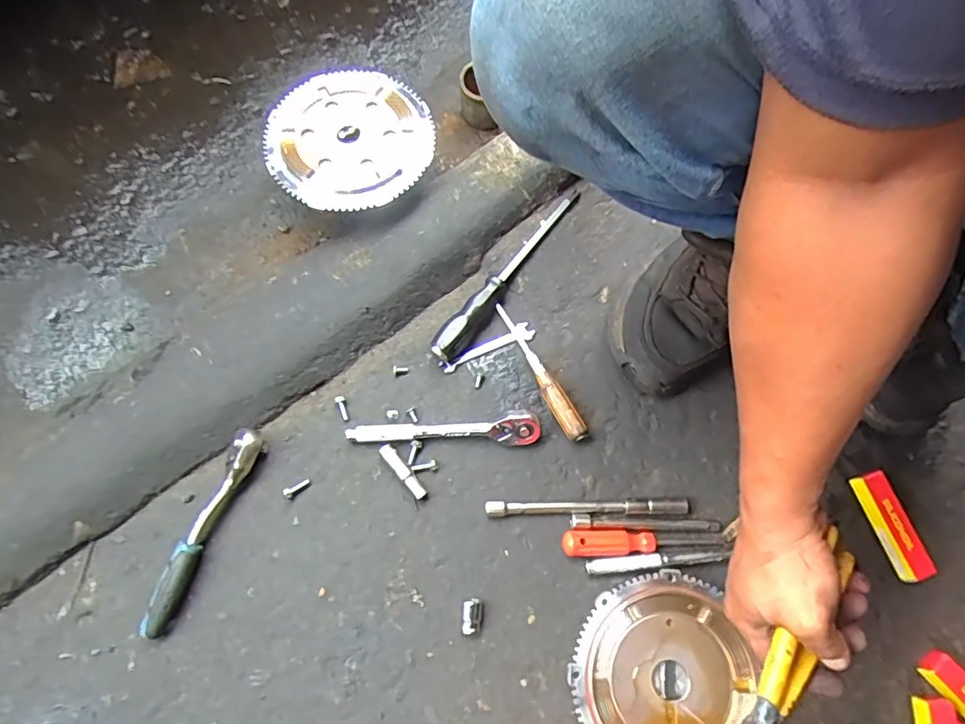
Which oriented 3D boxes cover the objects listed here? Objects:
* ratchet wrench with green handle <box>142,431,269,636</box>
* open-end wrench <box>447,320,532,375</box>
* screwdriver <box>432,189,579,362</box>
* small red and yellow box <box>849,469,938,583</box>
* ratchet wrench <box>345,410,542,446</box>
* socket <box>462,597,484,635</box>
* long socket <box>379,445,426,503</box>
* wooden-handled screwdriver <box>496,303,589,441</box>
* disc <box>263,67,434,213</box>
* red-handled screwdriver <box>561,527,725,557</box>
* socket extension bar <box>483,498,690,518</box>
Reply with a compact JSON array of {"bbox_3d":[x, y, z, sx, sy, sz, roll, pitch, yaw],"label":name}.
[{"bbox_3d":[-0.272,0.161,0.540,0.027,0.028,0.200,23,75,5],"label":"ratchet wrench with green handle"},{"bbox_3d":[0.007,-0.016,0.613,0.107,0.012,0.020,-27,76,-9],"label":"open-end wrench"},{"bbox_3d":[0.026,-0.106,0.623,0.027,0.031,0.255,34,76,8],"label":"screwdriver"},{"bbox_3d":[0.420,0.166,0.567,0.028,0.023,0.106,-17,75,-6],"label":"small red and yellow box"},{"bbox_3d":[-0.040,0.067,0.574,0.196,0.028,0.032,1,74,-1],"label":"ratchet wrench"},{"bbox_3d":[-0.009,0.245,0.532,0.020,0.021,0.031,2,74,-1],"label":"socket"},{"bbox_3d":[-0.081,0.114,0.568,0.014,0.016,0.068,-38,78,-11],"label":"long socket"},{"bbox_3d":[0.060,0.009,0.601,0.022,0.027,0.169,-27,76,-9],"label":"wooden-handled screwdriver"},{"bbox_3d":[-0.148,-0.255,0.613,0.181,0.027,0.202,-28,69,-10],"label":"disc"},{"bbox_3d":[0.161,0.177,0.551,0.164,0.023,0.026,-1,74,-2],"label":"red-handled screwdriver"},{"bbox_3d":[0.108,0.149,0.567,0.207,0.014,0.015,-1,74,-2],"label":"socket extension bar"}]

